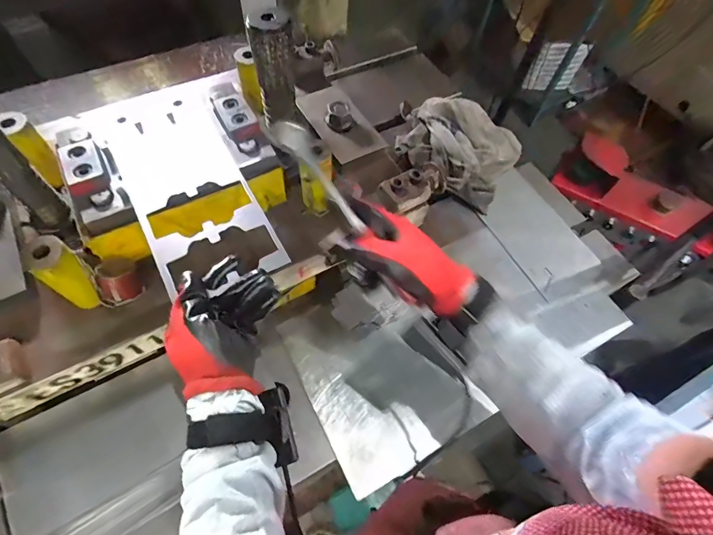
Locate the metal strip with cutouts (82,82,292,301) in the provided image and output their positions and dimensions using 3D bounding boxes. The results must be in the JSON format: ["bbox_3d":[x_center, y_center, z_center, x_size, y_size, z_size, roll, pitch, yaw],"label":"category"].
[{"bbox_3d":[-0.199,-0.103,0.461,0.127,0.009,0.316,-27,66,-16],"label":"metal strip with cutouts"}]

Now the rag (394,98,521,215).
[{"bbox_3d":[0.171,-0.238,0.752,0.251,0.071,0.182,30,63,14],"label":"rag"}]

